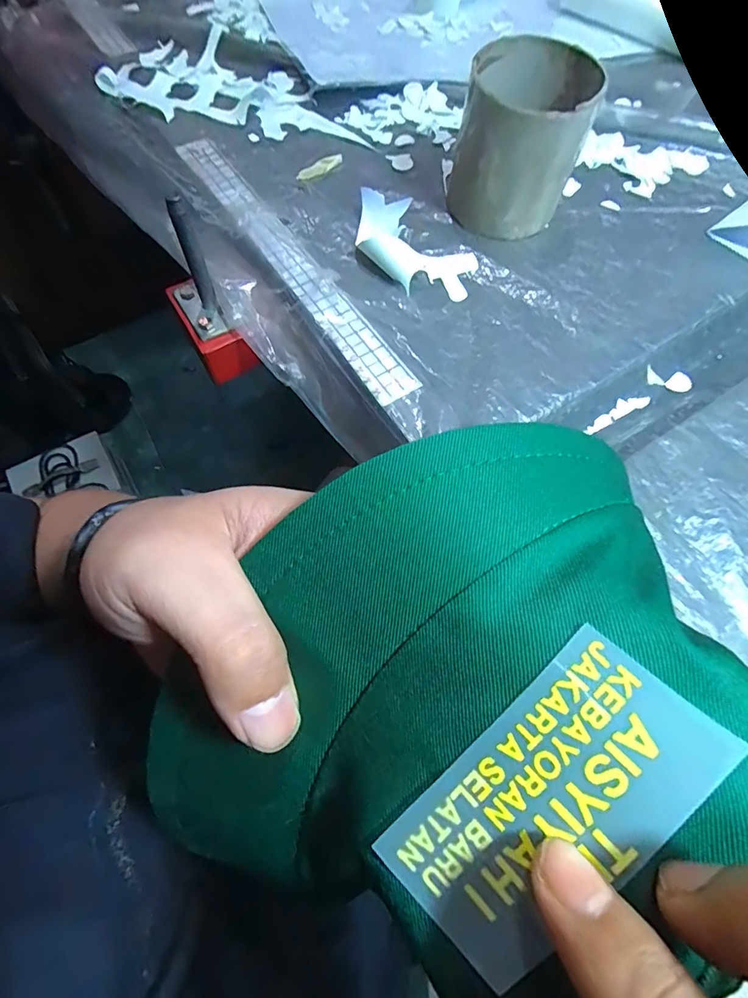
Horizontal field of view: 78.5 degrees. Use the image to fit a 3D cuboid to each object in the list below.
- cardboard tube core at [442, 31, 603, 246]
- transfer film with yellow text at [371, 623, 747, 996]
[{"bbox_3d":[0.106,-0.261,0.338,0.088,0.085,0.093,13,67,5],"label":"cardboard tube core"},{"bbox_3d":[0.035,0.063,0.095,0.070,0.004,0.035,-46,73,5],"label":"transfer film with yellow text"}]

